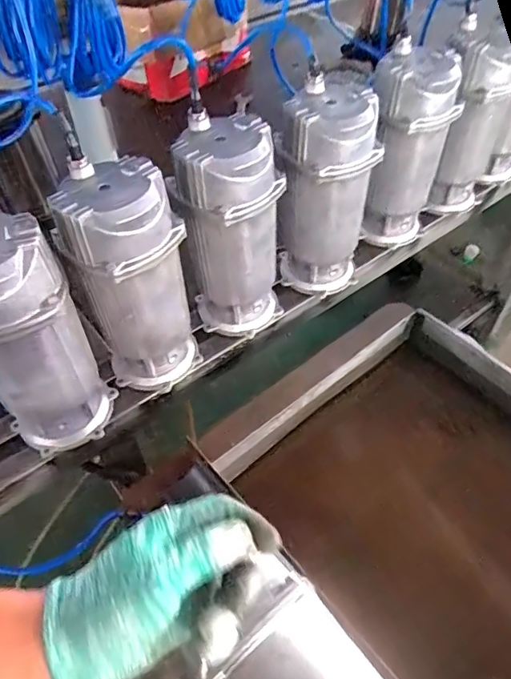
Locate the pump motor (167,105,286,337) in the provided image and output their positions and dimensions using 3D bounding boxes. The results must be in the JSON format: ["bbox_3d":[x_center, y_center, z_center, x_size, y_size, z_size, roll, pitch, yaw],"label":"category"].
[{"bbox_3d":[-0.034,-0.140,0.706,0.121,0.289,0.119,21,54,18],"label":"pump motor"}]

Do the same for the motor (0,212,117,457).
[{"bbox_3d":[-0.262,0.010,0.590,0.127,0.292,0.111,-27,54,-20],"label":"motor"}]

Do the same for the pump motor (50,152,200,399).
[{"bbox_3d":[-0.152,-0.065,0.647,0.129,0.290,0.108,-27,54,-20],"label":"pump motor"}]

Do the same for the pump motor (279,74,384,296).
[{"bbox_3d":[0.103,-0.205,0.756,0.129,0.289,0.116,5,50,5],"label":"pump motor"}]

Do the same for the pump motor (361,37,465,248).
[{"bbox_3d":[0.242,-0.300,0.835,0.131,0.289,0.114,13,52,12],"label":"pump motor"}]

